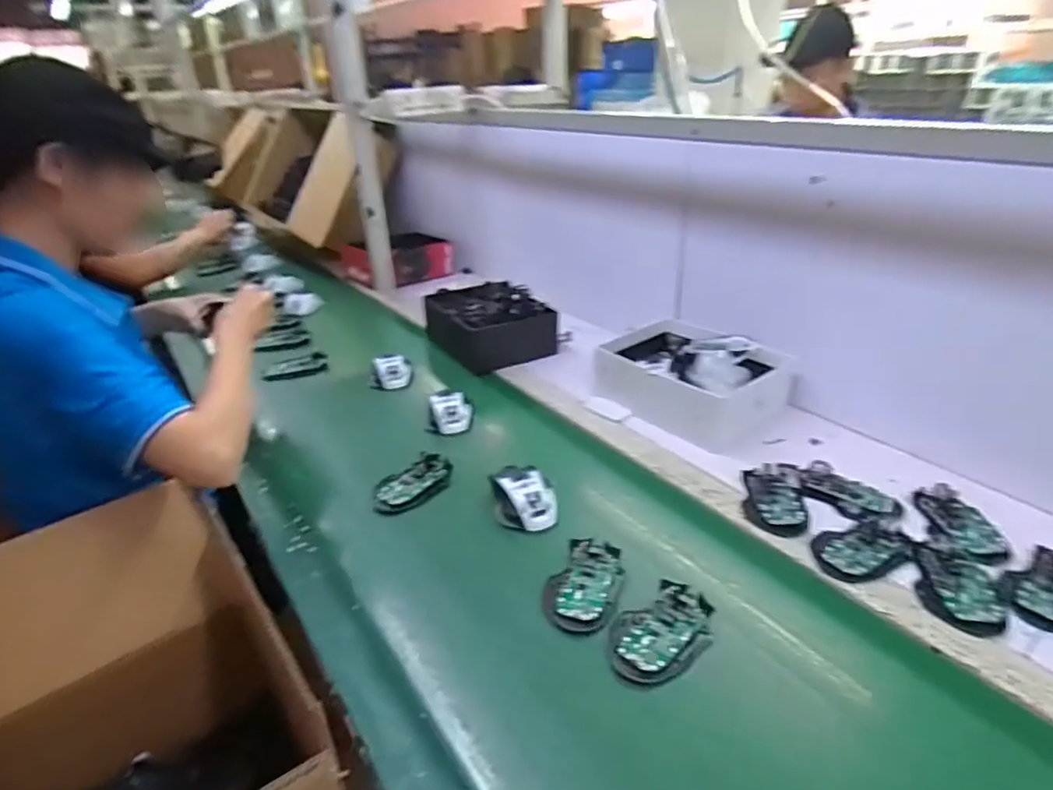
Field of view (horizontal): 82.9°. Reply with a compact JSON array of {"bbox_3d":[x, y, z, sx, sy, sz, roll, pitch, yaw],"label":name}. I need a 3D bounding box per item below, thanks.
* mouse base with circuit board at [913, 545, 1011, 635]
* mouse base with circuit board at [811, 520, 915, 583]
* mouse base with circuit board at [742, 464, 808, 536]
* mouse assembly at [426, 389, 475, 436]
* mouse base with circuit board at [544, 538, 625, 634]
[{"bbox_3d":[0.425,0.189,0.586,0.068,0.014,0.104,13,32,23],"label":"mouse base with circuit board"},{"bbox_3d":[0.360,0.163,0.644,0.110,0.016,0.068,-13,31,-20],"label":"mouse base with circuit board"},{"bbox_3d":[0.300,0.122,0.722,0.067,0.022,0.121,8,30,15],"label":"mouse base with circuit board"},{"bbox_3d":[-0.116,0.025,0.911,0.070,0.032,0.076,-3,29,-3],"label":"mouse assembly"},{"bbox_3d":[0.062,0.195,0.619,0.070,0.020,0.108,12,31,22],"label":"mouse base with circuit board"}]

